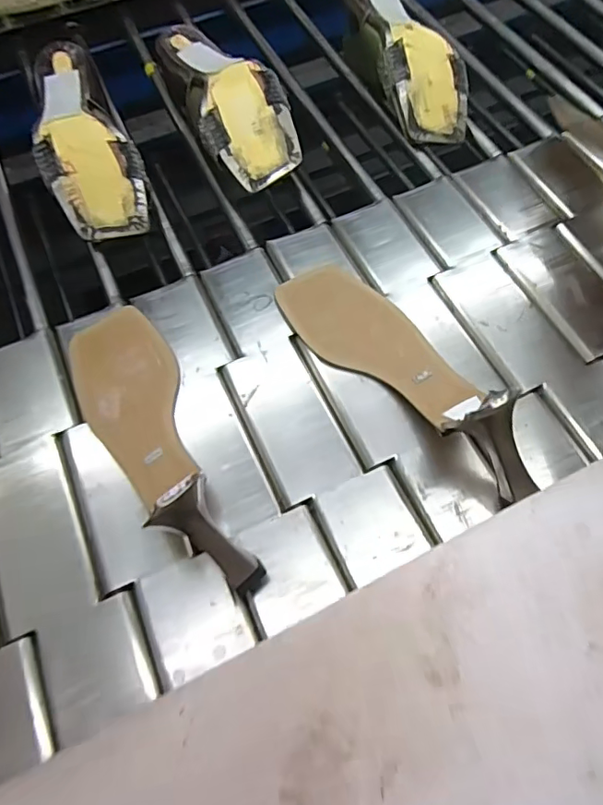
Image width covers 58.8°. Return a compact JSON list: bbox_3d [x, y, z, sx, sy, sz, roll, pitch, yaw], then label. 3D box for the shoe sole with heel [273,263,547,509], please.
[{"bbox_3d":[0.071,-0.034,0.381,0.071,0.065,0.235,-34,56,-15],"label":"shoe sole with heel"}]

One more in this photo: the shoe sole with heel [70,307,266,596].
[{"bbox_3d":[-0.106,0.015,0.360,0.071,0.064,0.242,-26,66,-11],"label":"shoe sole with heel"}]

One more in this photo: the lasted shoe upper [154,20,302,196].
[{"bbox_3d":[-0.070,-0.288,0.511,0.086,0.068,0.218,-19,65,-9],"label":"lasted shoe upper"}]

